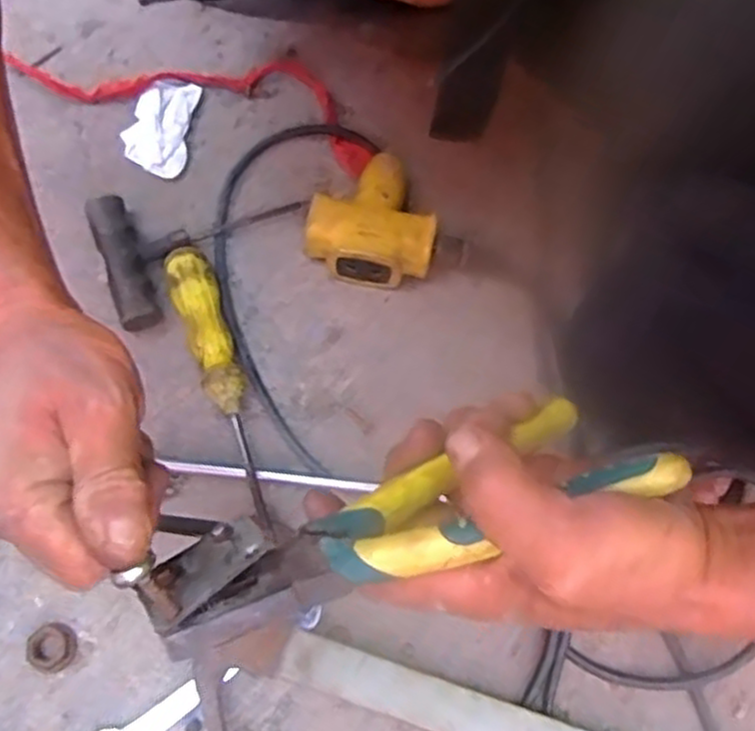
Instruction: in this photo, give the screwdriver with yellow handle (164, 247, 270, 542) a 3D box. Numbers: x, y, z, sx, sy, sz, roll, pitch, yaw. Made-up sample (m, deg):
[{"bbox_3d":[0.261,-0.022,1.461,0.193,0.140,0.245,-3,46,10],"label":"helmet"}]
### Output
[{"bbox_3d":[-0.093,0.010,0.468,0.028,0.034,0.192,-20,71,-10],"label":"screwdriver with yellow handle"}]

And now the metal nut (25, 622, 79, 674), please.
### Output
[{"bbox_3d":[-0.181,0.157,0.420,0.027,0.006,0.026,1,69,-2],"label":"metal nut"}]

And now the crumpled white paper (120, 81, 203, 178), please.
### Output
[{"bbox_3d":[-0.158,-0.174,0.552,0.045,0.007,0.080,7,69,0],"label":"crumpled white paper"}]

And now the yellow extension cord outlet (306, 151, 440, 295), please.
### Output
[{"bbox_3d":[-0.002,-0.102,0.515,0.084,0.036,0.093,10,69,1],"label":"yellow extension cord outlet"}]

